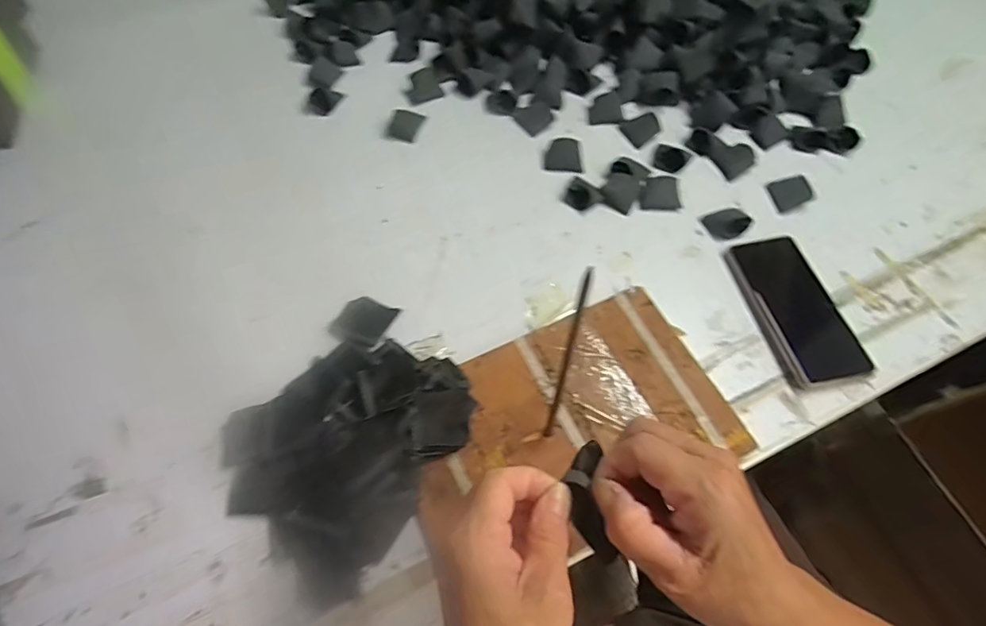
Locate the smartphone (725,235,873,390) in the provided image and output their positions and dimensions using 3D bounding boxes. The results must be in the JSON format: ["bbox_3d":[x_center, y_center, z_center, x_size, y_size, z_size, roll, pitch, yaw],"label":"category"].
[{"bbox_3d":[0.291,-0.009,0.508,0.078,0.016,0.159,-10,62,-7],"label":"smartphone"}]

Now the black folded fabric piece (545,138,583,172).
[{"bbox_3d":[0.082,-0.181,0.600,0.043,0.017,0.034,9,61,4],"label":"black folded fabric piece"}]

